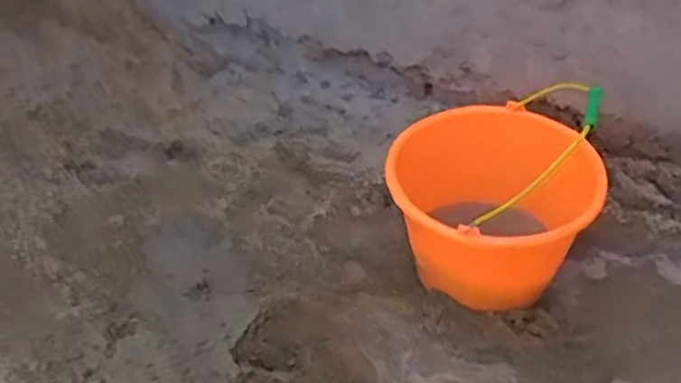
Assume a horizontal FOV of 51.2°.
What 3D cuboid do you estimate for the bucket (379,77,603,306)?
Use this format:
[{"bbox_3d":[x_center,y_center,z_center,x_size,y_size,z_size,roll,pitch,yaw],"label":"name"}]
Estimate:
[{"bbox_3d":[0.221,-0.013,1.012,0.282,0.274,0.270,-2,41,2],"label":"bucket"}]

